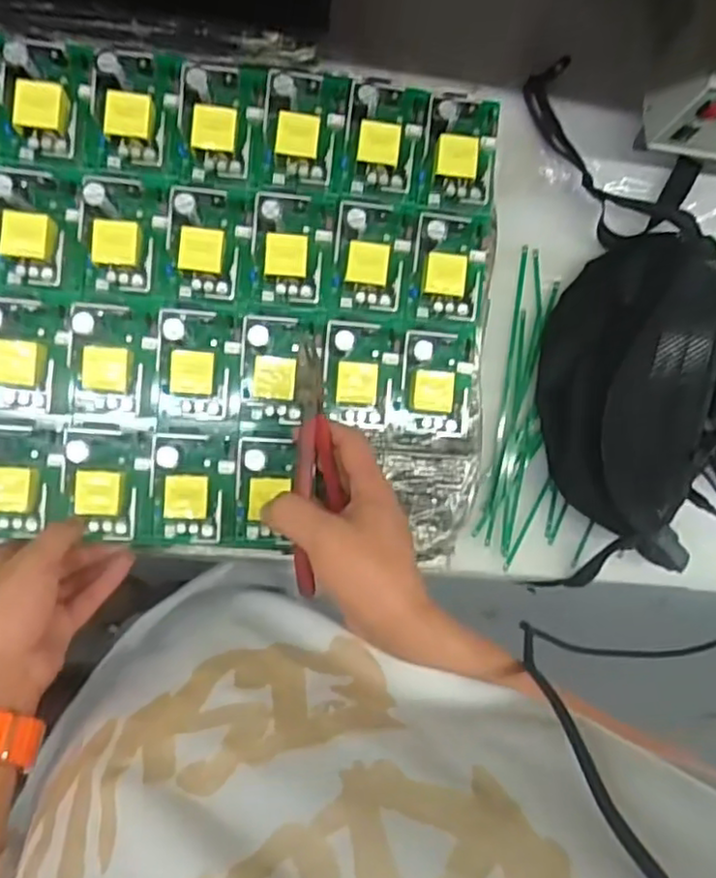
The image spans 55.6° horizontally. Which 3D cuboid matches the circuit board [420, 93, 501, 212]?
[{"bbox_3d":[0.077,-0.213,0.502,0.054,0.033,0.079,3,91,-8],"label":"circuit board"}]

